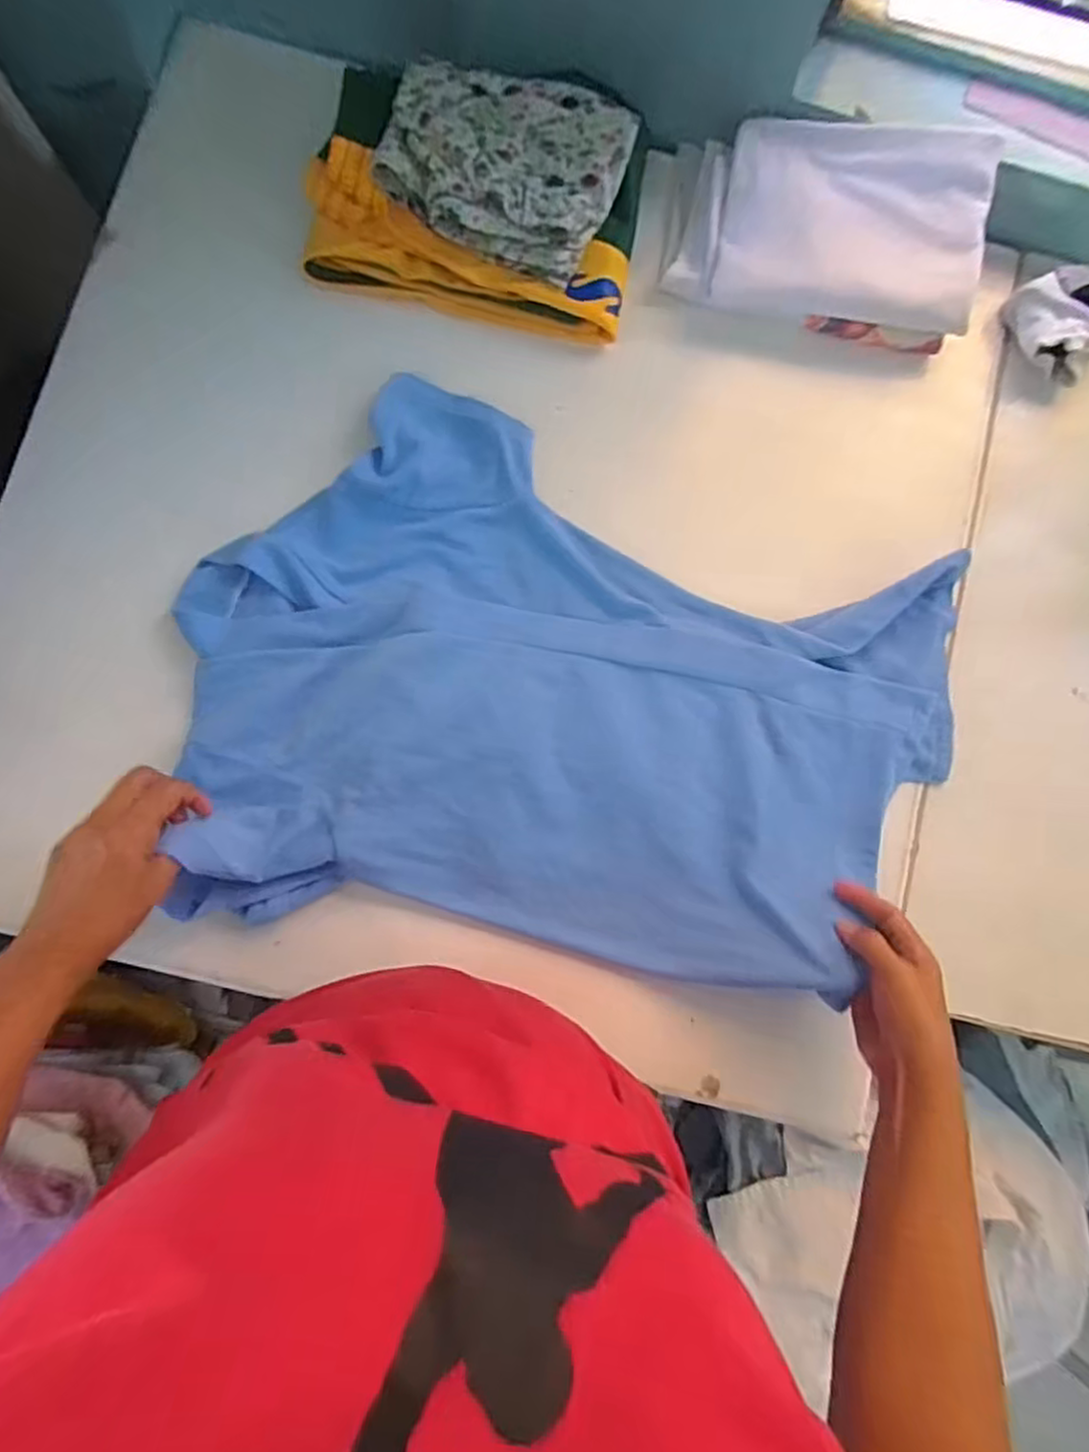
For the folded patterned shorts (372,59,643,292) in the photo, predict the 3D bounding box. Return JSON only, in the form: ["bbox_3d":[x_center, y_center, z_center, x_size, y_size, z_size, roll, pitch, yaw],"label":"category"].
[{"bbox_3d":[-0.030,-0.461,0.562,0.178,0.050,0.148,21,83,-1],"label":"folded patterned shorts"}]

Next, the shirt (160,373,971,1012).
[{"bbox_3d":[0.029,-0.032,0.530,0.583,0.052,0.404,9,83,-2],"label":"shirt"}]

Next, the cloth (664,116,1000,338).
[{"bbox_3d":[0.244,-0.425,0.577,0.242,0.051,0.153,10,83,-2],"label":"cloth"}]

